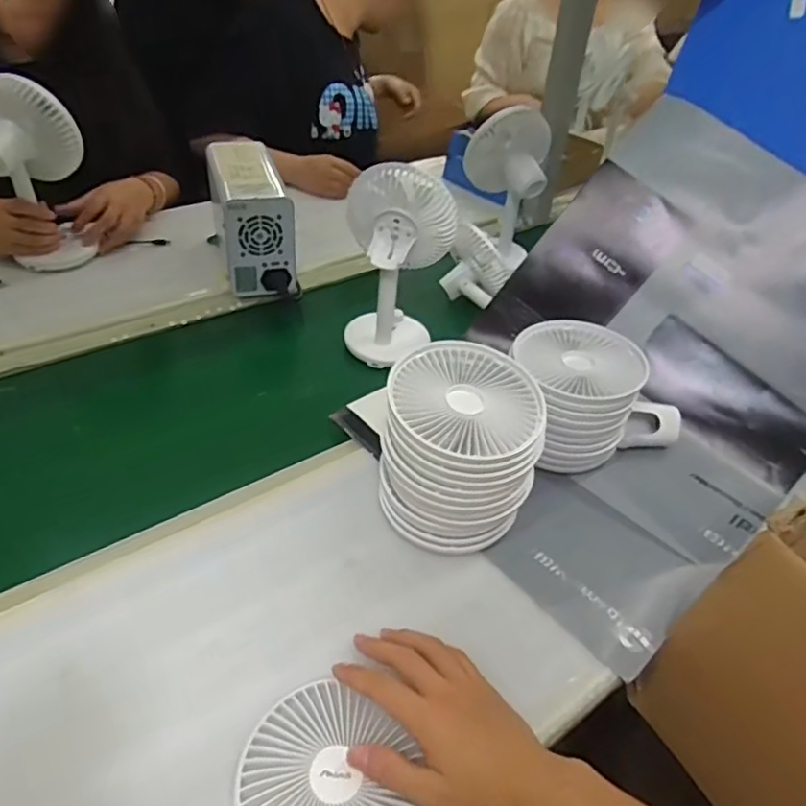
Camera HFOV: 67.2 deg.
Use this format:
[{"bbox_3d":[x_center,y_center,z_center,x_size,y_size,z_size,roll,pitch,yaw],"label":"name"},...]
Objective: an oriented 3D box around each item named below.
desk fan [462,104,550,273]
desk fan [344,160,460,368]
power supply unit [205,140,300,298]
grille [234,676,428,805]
[{"bbox_3d":[0.149,-0.326,0.932,0.119,0.225,0.090,8,41,4],"label":"desk fan"},{"bbox_3d":[-0.006,-0.162,0.730,0.124,0.232,0.085,5,40,1],"label":"desk fan"},{"bbox_3d":[-0.213,-0.259,0.860,0.087,0.149,0.176,-10,43,-16],"label":"power supply unit"},{"bbox_3d":[-0.048,0.250,0.392,0.124,0.011,0.109,24,44,21],"label":"grille"}]

